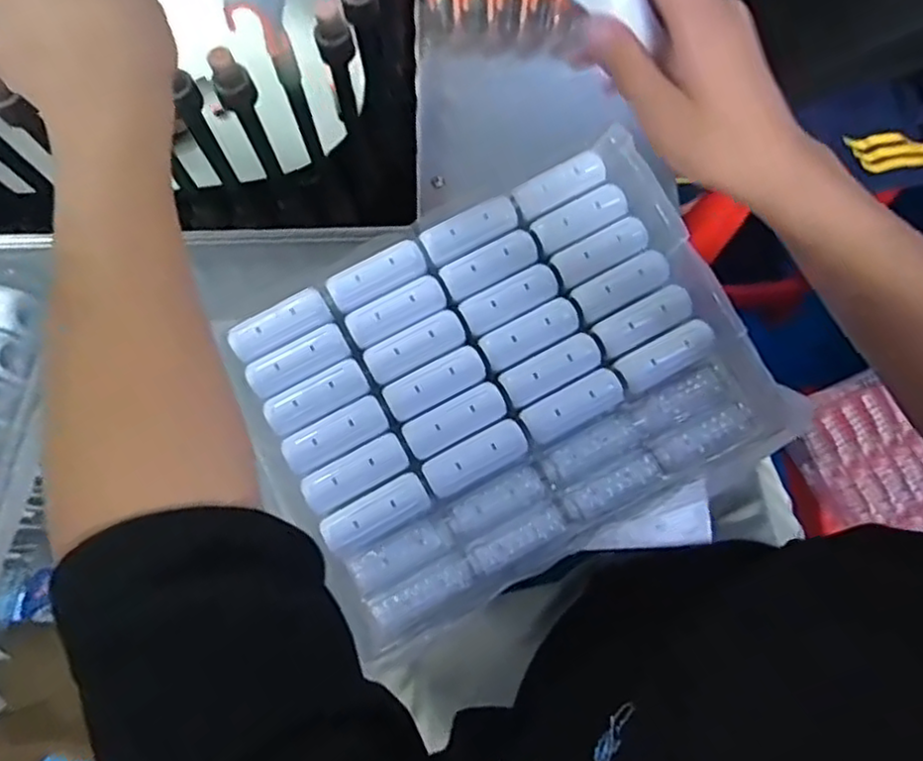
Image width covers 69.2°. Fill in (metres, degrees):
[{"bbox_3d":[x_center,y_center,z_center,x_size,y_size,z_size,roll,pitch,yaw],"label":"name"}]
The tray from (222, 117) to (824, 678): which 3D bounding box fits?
[{"bbox_3d":[0.034,0.005,0.506,0.356,0.051,0.277,-26,77,-7],"label":"tray"}]

